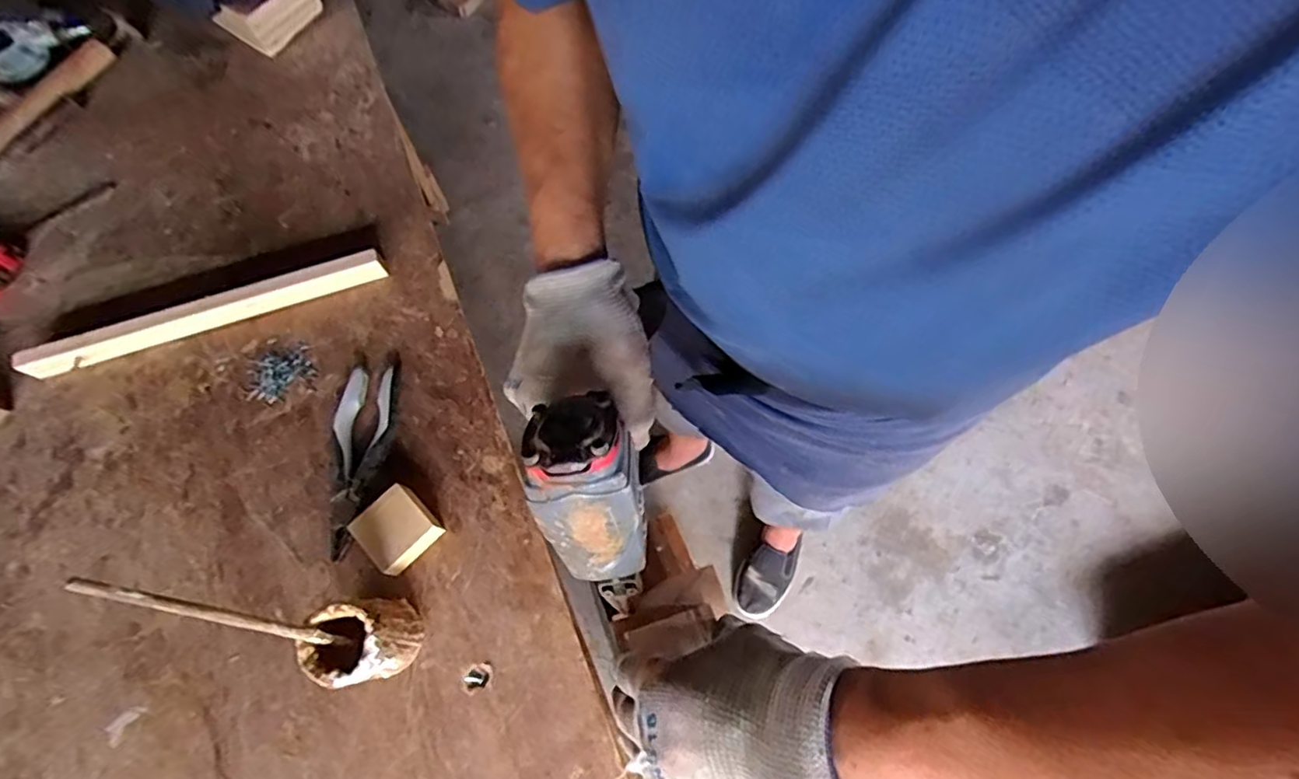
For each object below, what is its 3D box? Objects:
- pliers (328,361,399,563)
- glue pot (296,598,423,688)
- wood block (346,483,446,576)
[{"bbox_3d":[-0.285,0.065,0.597,0.053,0.026,0.188,2,69,0],"label":"pliers"},{"bbox_3d":[-0.236,0.209,0.506,0.064,0.086,0.060,0,69,0],"label":"glue pot"},{"bbox_3d":[-0.236,0.130,0.572,0.060,0.032,0.062,40,74,13],"label":"wood block"}]

